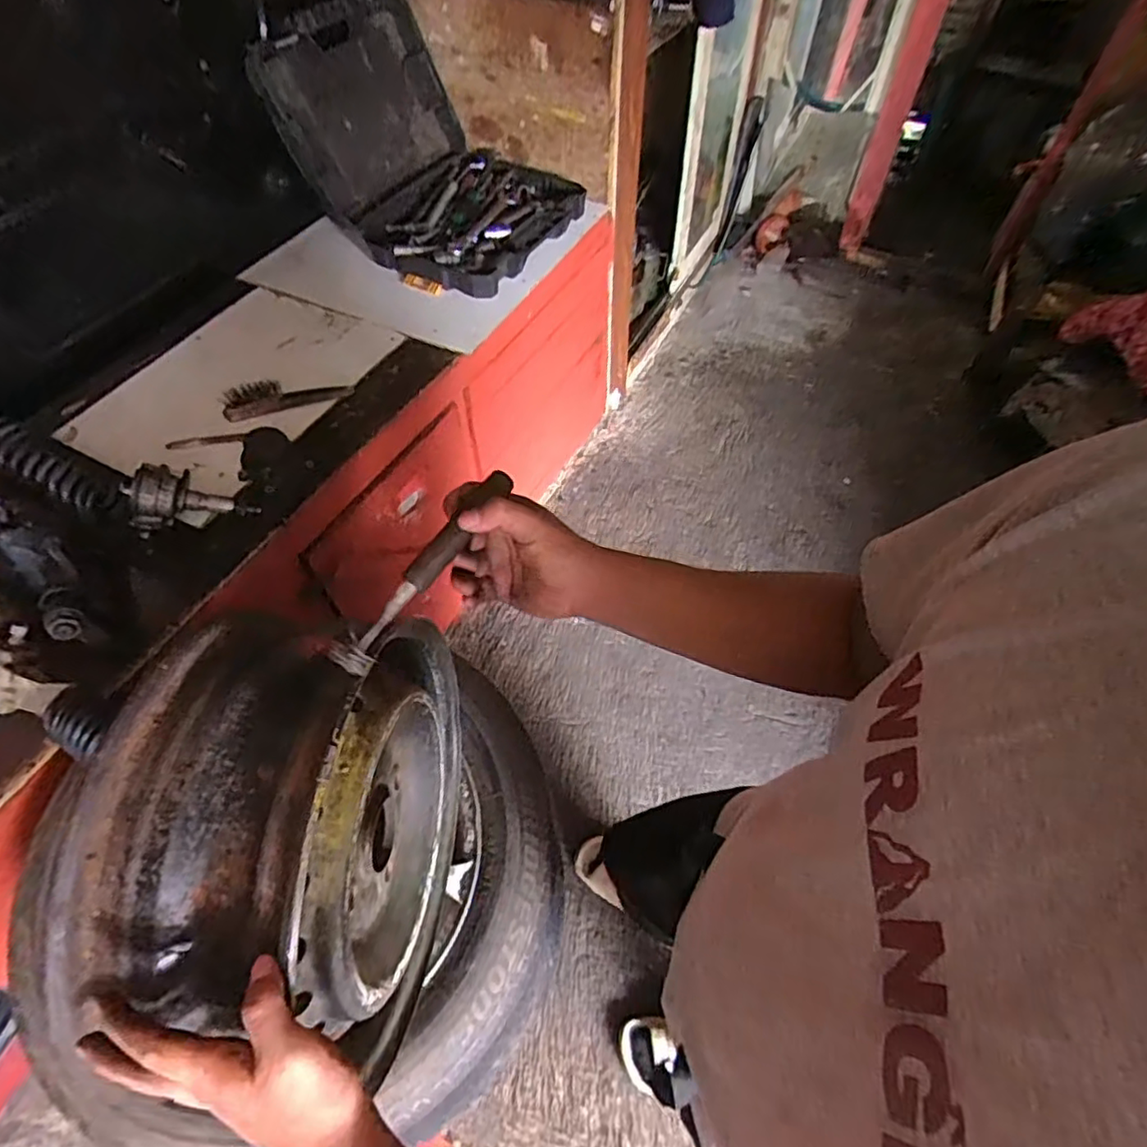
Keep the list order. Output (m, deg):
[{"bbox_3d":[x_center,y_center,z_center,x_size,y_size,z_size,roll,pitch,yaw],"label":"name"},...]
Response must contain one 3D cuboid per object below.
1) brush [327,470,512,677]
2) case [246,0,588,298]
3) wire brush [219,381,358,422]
[{"bbox_3d":[-0.103,-0.006,0.439,0.026,0.019,0.171,31,74,21],"label":"brush"},{"bbox_3d":[-0.262,-0.862,1.263,0.481,0.355,0.453,25,58,18],"label":"case"},{"bbox_3d":[-0.486,-0.304,1.073,0.210,0.047,0.045,-17,56,-11],"label":"wire brush"}]

